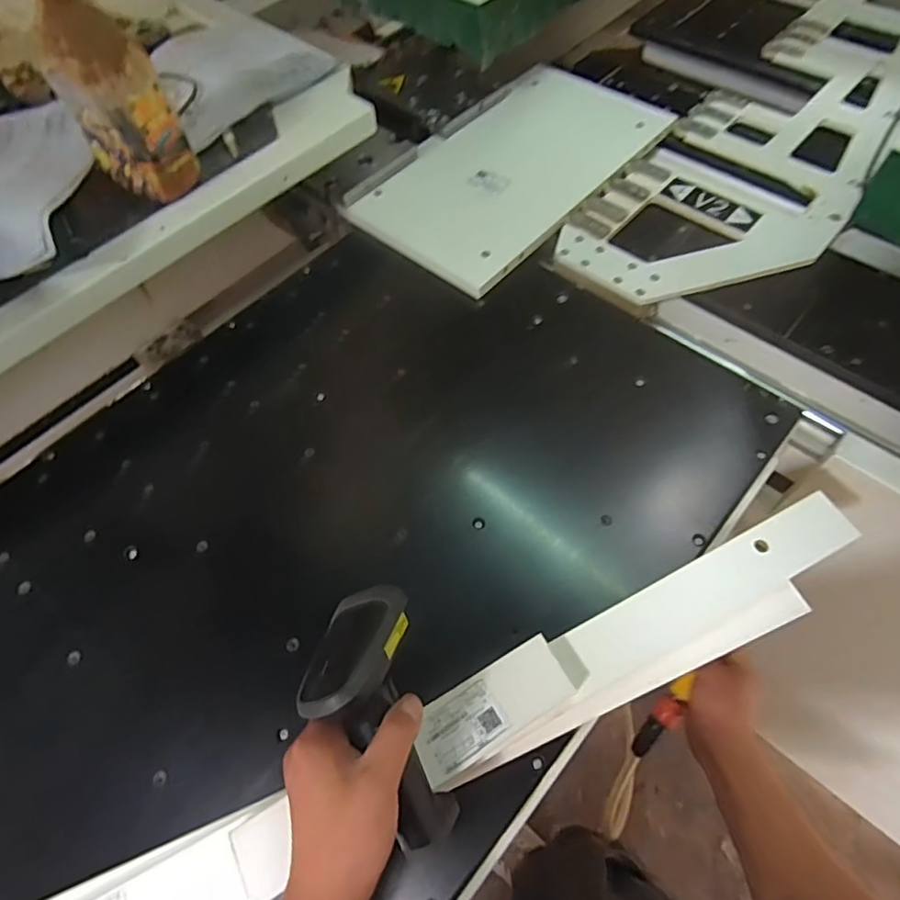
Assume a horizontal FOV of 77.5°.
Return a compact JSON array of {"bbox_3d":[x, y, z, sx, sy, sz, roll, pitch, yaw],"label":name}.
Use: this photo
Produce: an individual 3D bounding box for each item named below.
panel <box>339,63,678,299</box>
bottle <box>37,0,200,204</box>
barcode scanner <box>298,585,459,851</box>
[{"bbox_3d":[0.098,-0.415,0.817,0.243,0.025,0.465,36,69,21],"label":"panel"},{"bbox_3d":[-0.332,-0.347,0.546,0.111,0.183,0.071,32,67,19],"label":"bottle"},{"bbox_3d":[-0.048,0.184,0.381,0.078,0.073,0.164,-19,83,-7],"label":"barcode scanner"}]

